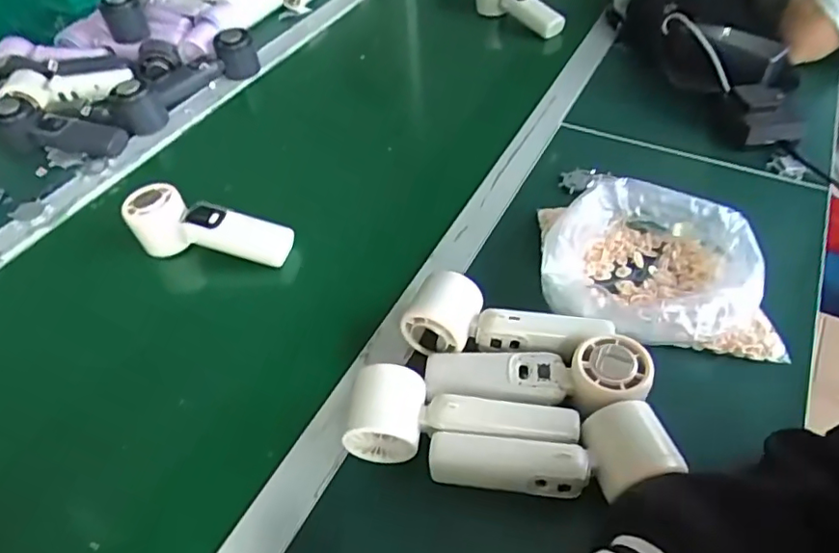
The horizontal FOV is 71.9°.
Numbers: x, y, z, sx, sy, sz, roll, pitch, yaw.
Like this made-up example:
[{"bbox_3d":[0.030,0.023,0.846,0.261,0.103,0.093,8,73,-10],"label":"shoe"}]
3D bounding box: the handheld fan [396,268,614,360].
[{"bbox_3d":[0.068,0.043,0.479,0.164,0.045,0.064,15,50,17],"label":"handheld fan"}]

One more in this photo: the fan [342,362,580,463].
[{"bbox_3d":[0.030,0.106,0.425,0.163,0.048,0.054,3,47,6],"label":"fan"}]

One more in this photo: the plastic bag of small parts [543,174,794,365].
[{"bbox_3d":[0.211,-0.016,0.528,0.188,0.050,0.171,2,47,5],"label":"plastic bag of small parts"}]

